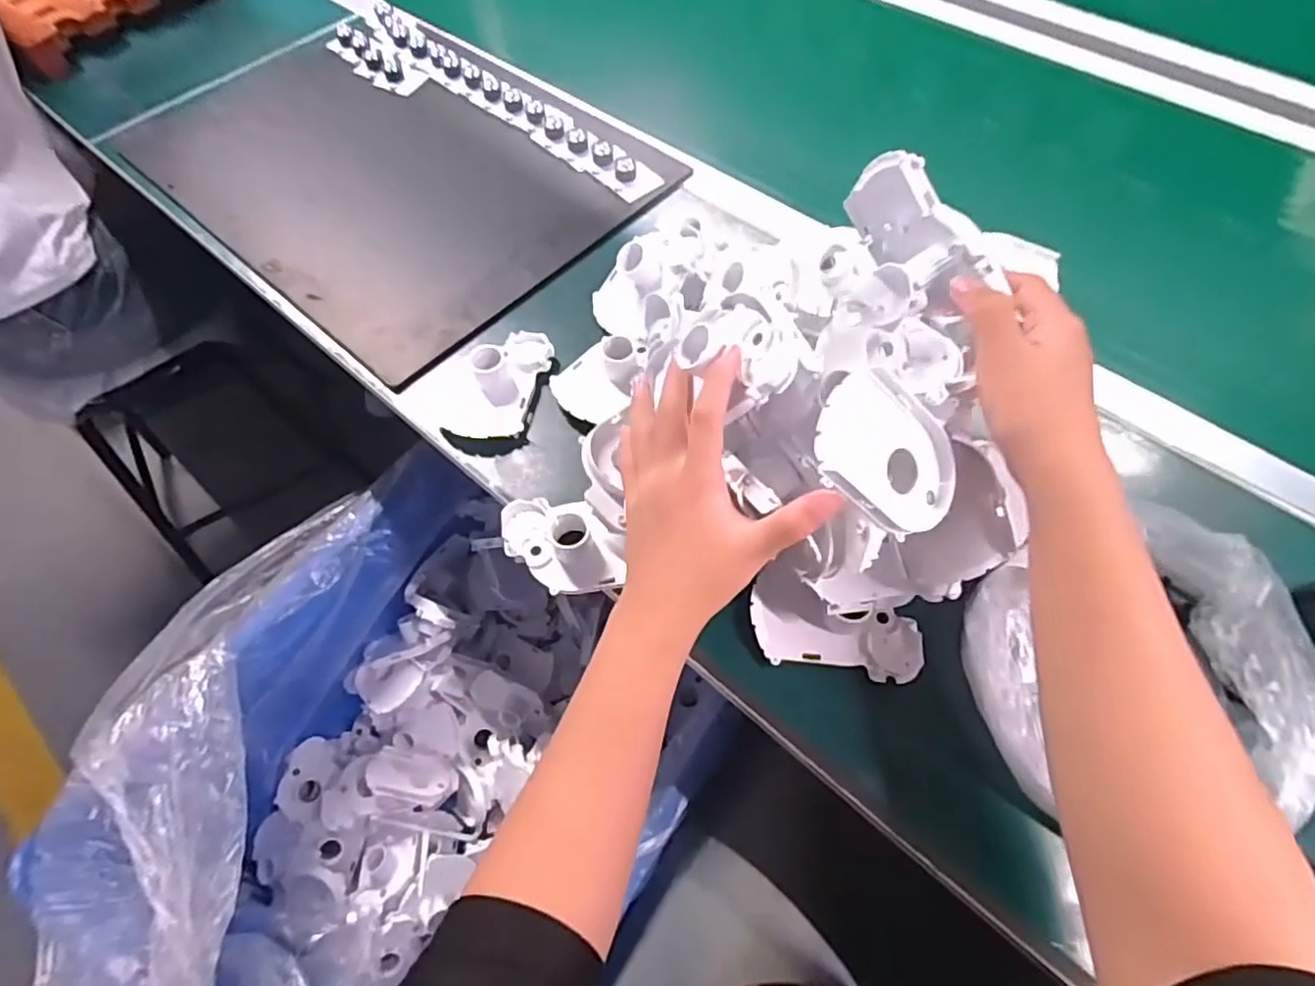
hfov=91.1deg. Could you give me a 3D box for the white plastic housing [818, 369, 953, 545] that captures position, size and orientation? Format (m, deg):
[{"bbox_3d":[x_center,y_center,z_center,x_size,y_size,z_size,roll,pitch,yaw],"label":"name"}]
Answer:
[{"bbox_3d":[0.117,-0.018,0.324,0.088,0.009,0.069,40,66,-20],"label":"white plastic housing"}]

